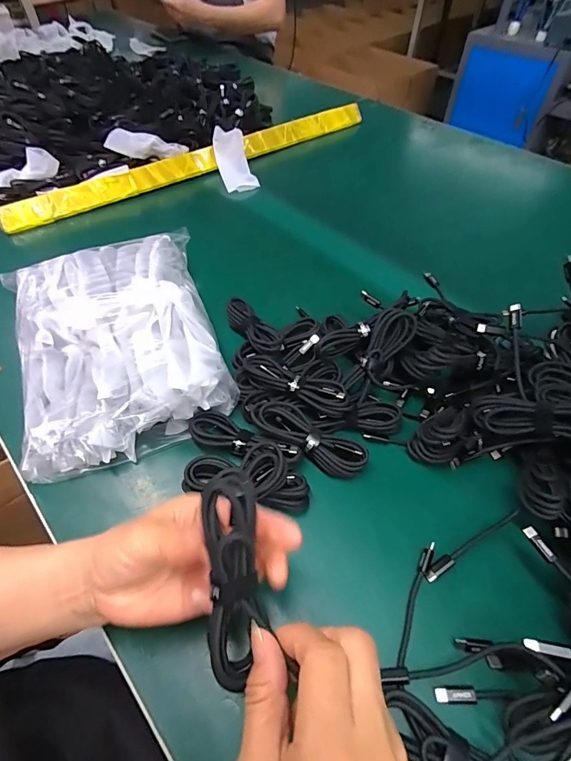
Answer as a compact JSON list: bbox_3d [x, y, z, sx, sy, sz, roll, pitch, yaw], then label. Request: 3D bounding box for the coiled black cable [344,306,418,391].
[{"bbox_3d":[0.095,-0.031,0.396,0.037,0.025,0.092,42,102,26],"label":"coiled black cable"}]

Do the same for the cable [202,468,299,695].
[{"bbox_3d":[-0.026,0.104,0.204,0.032,0.014,0.106,-2,79,-2],"label":"cable"}]

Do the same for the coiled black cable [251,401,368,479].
[{"bbox_3d":[0.021,0.053,0.364,0.114,0.029,0.039,26,58,18],"label":"coiled black cable"}]

